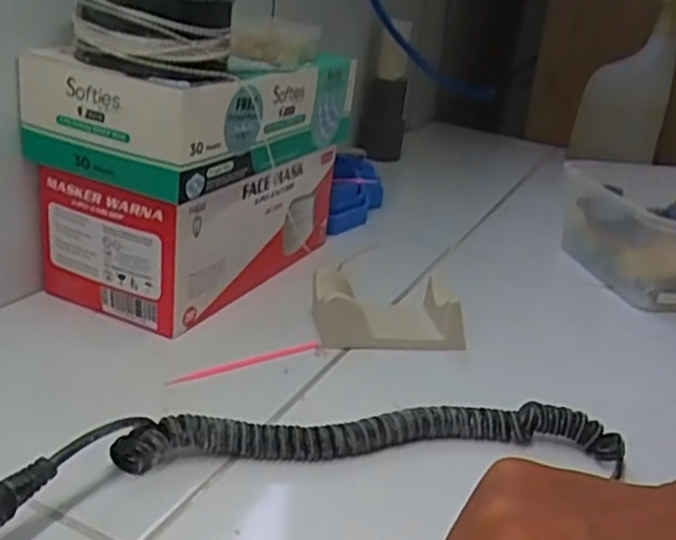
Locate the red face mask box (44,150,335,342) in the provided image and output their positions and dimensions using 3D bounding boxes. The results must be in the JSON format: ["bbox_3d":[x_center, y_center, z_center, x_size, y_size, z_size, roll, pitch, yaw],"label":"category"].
[{"bbox_3d":[-0.089,-0.040,0.507,0.106,0.084,0.205,17,25,22],"label":"red face mask box"}]

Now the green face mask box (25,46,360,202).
[{"bbox_3d":[-0.083,-0.106,0.474,0.113,0.062,0.206,17,25,22],"label":"green face mask box"}]

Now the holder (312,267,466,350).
[{"bbox_3d":[0.030,0.028,0.464,0.094,0.040,0.051,4,23,-9],"label":"holder"}]

